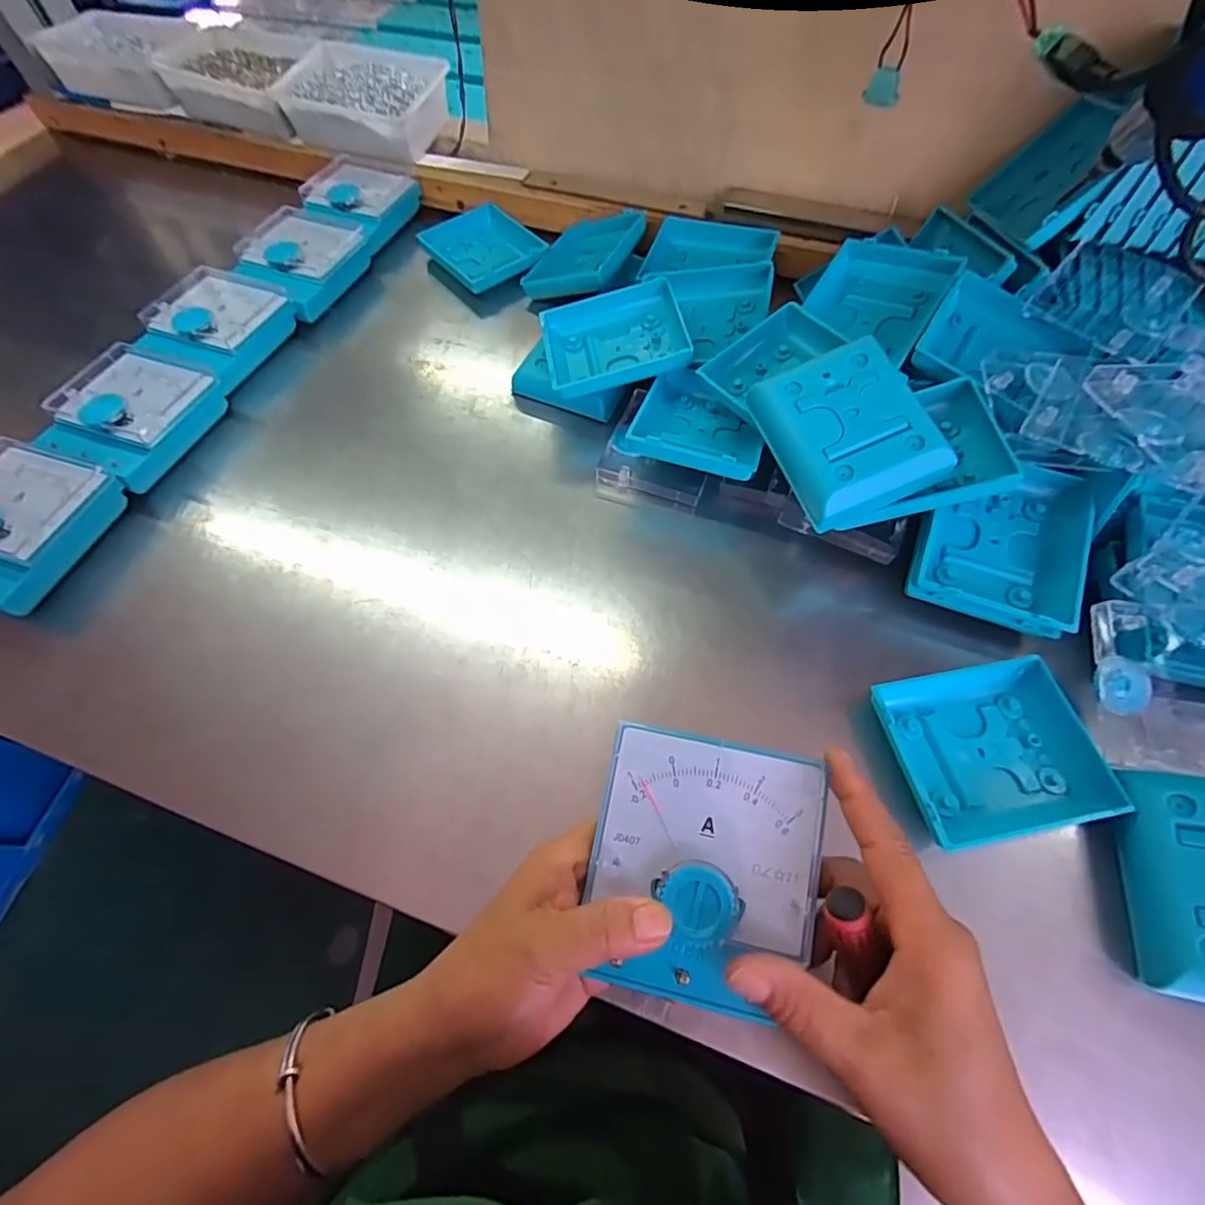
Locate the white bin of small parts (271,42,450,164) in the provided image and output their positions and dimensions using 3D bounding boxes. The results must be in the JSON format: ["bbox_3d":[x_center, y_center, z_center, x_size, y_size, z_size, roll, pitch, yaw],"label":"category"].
[{"bbox_3d":[-0.265,-0.568,0.647,0.168,0.063,0.119,23,64,13],"label":"white bin of small parts"}]

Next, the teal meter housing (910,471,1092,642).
[{"bbox_3d":[0.267,-0.044,0.380,0.095,0.030,0.114,19,63,11],"label":"teal meter housing"}]

